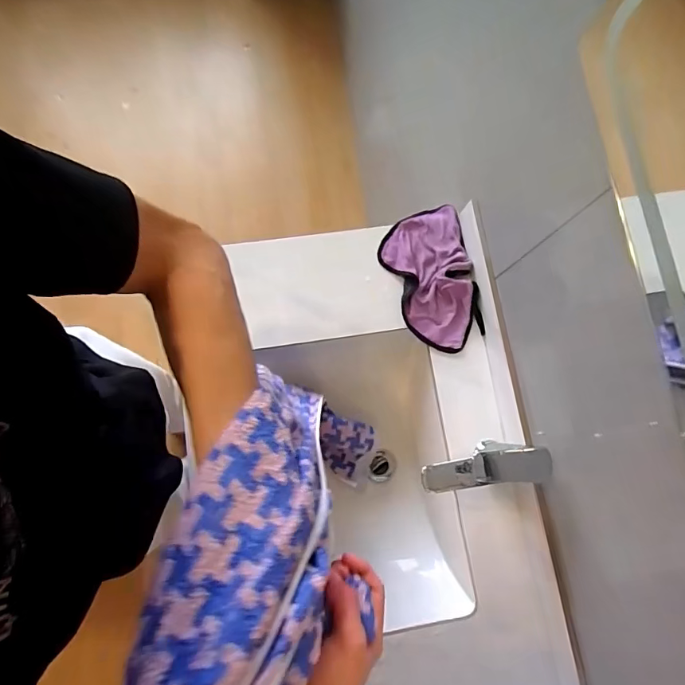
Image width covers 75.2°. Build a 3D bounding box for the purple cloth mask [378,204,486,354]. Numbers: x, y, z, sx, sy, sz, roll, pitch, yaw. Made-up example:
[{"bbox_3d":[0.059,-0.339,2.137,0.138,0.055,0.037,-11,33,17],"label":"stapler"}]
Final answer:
[{"bbox_3d":[0.147,-0.107,0.745,0.139,0.028,0.240,-10,80,-6],"label":"purple cloth mask"}]

